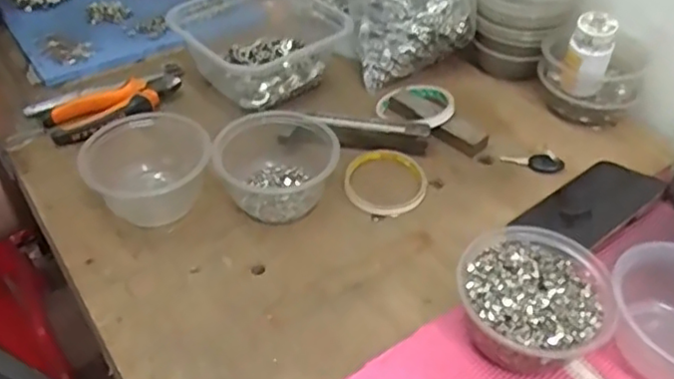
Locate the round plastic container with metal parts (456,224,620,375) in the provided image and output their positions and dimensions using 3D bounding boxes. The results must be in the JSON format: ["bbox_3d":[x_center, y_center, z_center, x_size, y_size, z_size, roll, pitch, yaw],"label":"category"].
[{"bbox_3d":[0.148,0.083,0.490,0.109,0.054,0.117,1,43,-1],"label":"round plastic container with metal parts"}]

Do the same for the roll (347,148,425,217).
[{"bbox_3d":[0.050,-0.008,0.645,0.080,0.010,0.091,8,44,7],"label":"roll"}]

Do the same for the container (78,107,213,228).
[{"bbox_3d":[-0.175,-0.022,0.599,0.108,0.057,0.099,1,43,-1],"label":"container"}]

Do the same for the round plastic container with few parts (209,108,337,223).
[{"bbox_3d":[-0.060,-0.031,0.620,0.110,0.058,0.116,-1,47,1],"label":"round plastic container with few parts"}]

